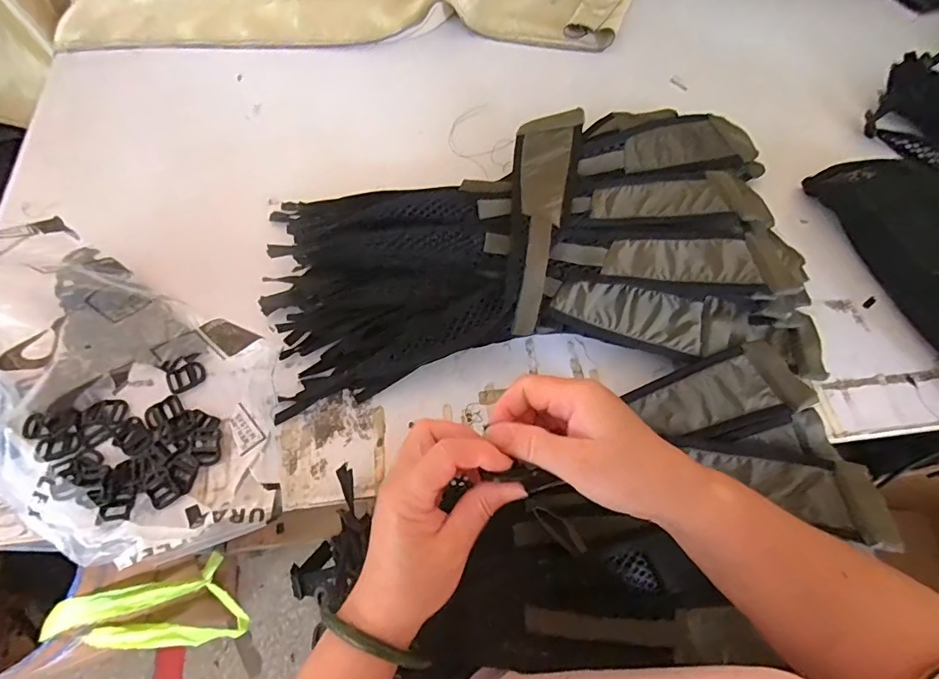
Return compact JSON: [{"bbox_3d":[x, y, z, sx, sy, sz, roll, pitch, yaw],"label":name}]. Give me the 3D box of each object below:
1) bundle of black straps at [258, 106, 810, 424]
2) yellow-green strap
[{"bbox_3d":[0.072,-0.109,0.532,0.587,0.075,0.314,-12,66,-6],"label":"bundle of black straps"},{"bbox_3d":[-0.506,0.451,0.805,0.097,0.378,0.148,-21,67,-10],"label":"yellow-green strap"}]

